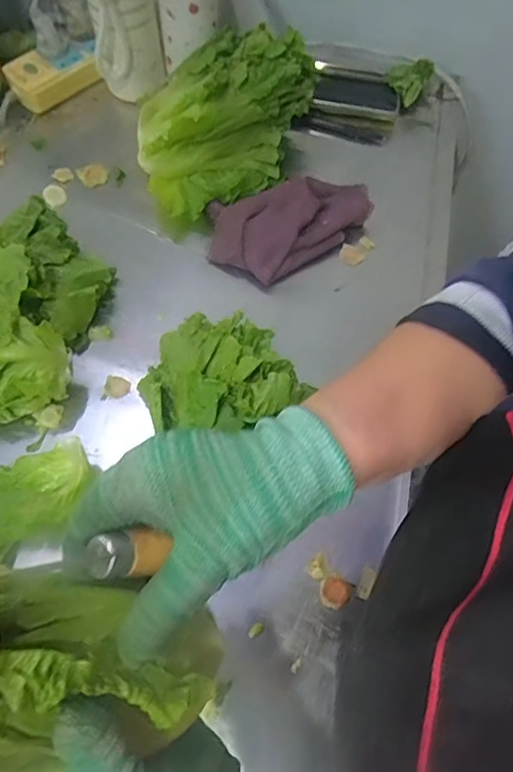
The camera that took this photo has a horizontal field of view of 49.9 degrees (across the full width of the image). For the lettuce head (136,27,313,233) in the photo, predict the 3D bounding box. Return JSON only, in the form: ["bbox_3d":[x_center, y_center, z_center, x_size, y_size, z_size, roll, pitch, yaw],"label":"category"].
[{"bbox_3d":[-0.040,-0.306,0.617,0.216,0.087,0.180,-27,68,-13],"label":"lettuce head"}]

